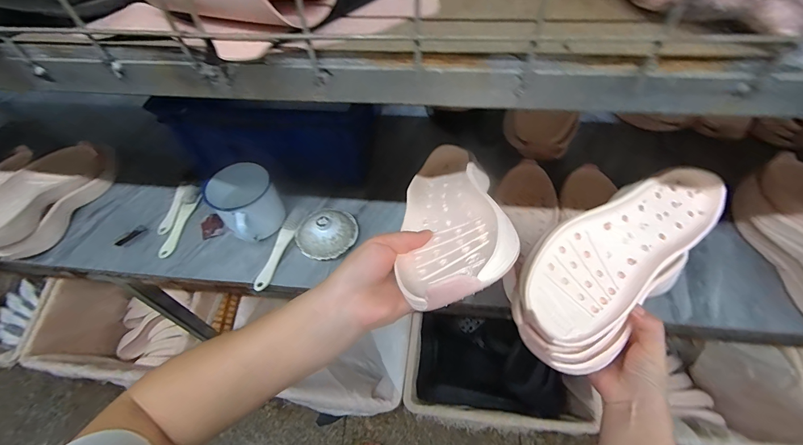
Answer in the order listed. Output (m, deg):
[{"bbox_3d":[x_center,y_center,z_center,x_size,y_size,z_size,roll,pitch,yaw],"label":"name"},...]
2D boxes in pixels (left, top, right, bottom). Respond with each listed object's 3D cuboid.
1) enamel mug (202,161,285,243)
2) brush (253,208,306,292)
[{"bbox_3d":[-0.262,-0.033,0.601,0.103,0.081,0.119,-33,59,-19],"label":"enamel mug"},{"bbox_3d":[-0.203,0.041,0.588,0.031,0.014,0.156,15,56,14],"label":"brush"}]

